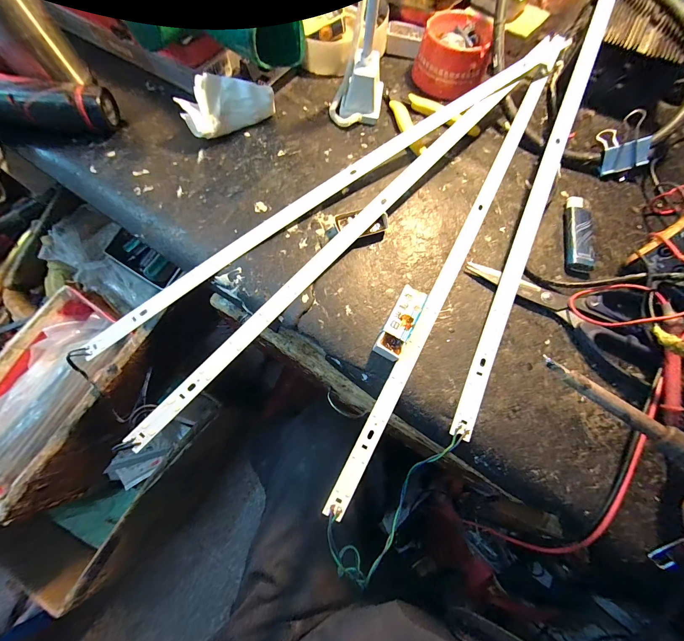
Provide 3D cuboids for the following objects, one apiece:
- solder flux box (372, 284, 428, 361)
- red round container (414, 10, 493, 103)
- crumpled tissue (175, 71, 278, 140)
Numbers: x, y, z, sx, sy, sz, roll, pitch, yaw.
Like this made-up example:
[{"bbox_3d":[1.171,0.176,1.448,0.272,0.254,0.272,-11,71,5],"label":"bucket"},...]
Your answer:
[{"bbox_3d":[0.047,0.003,0.246,0.021,0.020,0.062,27,71,7],"label":"solder flux box"},{"bbox_3d":[0.133,-0.318,0.352,0.080,0.047,0.089,16,70,4],"label":"red round container"},{"bbox_3d":[-0.119,-0.224,0.309,0.092,0.044,0.034,-32,74,-13],"label":"crumpled tissue"}]

